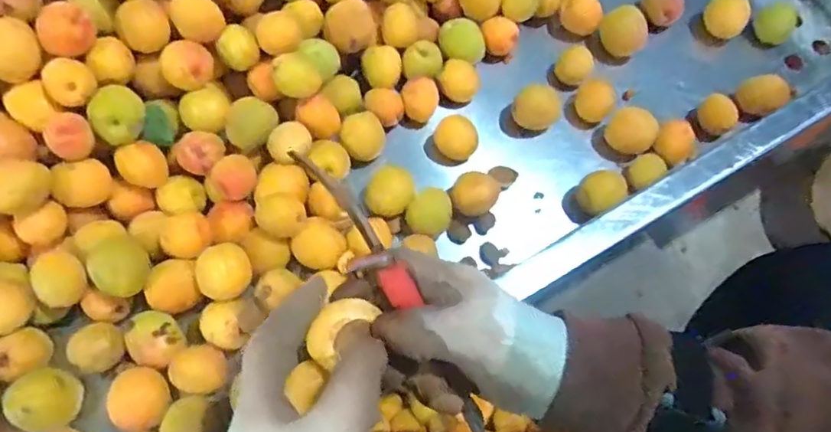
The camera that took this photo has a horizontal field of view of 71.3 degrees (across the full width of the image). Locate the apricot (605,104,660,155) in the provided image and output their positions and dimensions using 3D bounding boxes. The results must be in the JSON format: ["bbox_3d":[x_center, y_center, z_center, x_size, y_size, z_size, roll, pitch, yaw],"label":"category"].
[{"bbox_3d":[0.193,-0.075,0.522,0.042,0.035,0.032,36,71,13],"label":"apricot"}]

